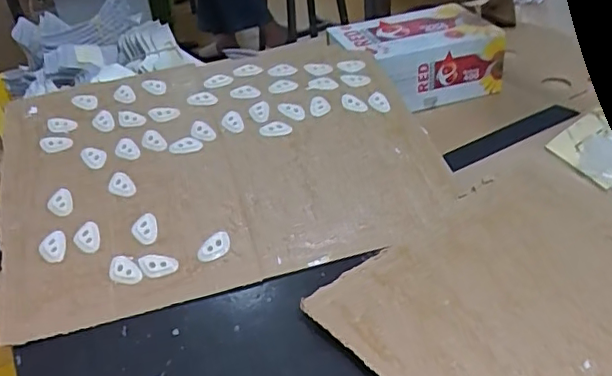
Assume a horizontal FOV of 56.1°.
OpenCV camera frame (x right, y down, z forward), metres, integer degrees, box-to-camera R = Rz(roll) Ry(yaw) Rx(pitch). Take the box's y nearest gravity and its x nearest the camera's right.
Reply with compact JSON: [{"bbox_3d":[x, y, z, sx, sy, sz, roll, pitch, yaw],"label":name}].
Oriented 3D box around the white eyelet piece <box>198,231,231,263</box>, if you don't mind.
[{"bbox_3d":[-0.061,0.040,0.384,0.014,0.004,0.025,45,64,11],"label":"white eyelet piece"}]

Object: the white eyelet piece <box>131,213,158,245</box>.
[{"bbox_3d":[-0.110,0.028,0.392,0.017,0.004,0.024,-18,65,-9],"label":"white eyelet piece"}]

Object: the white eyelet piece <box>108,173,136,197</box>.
[{"bbox_3d":[-0.135,-0.002,0.420,0.017,0.009,0.019,-19,39,-17],"label":"white eyelet piece"}]

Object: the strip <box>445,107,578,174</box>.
[{"bbox_3d":[0.186,-0.047,0.523,0.152,0.008,0.027,-22,37,-21],"label":"strip"}]

